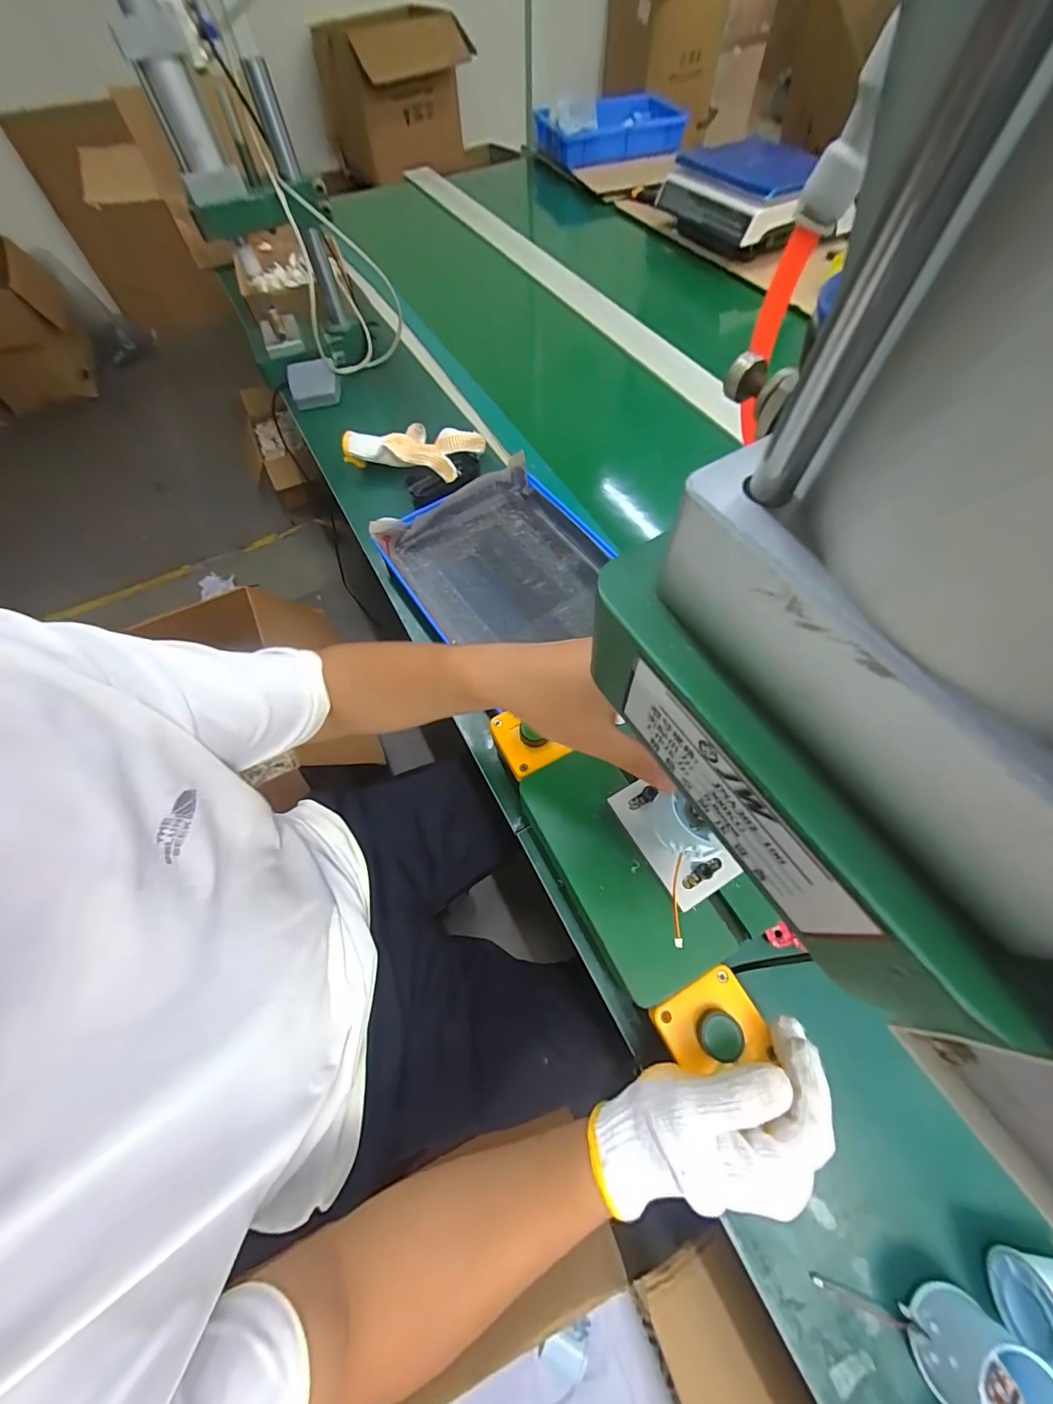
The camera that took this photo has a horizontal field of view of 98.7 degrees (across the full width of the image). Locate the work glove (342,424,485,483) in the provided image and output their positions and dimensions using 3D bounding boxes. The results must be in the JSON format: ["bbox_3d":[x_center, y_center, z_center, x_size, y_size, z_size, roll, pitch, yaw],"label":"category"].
[{"bbox_3d":[-0.161,-0.370,0.663,0.173,0.050,0.127,21,65,12],"label":"work glove"}]

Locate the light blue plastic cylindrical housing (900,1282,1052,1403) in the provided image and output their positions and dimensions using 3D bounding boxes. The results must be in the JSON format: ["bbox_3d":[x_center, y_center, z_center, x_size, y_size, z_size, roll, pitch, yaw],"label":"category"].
[{"bbox_3d":[0.265,0.389,0.261,0.051,0.053,0.051,-1,63,1],"label":"light blue plastic cylindrical housing"}]

